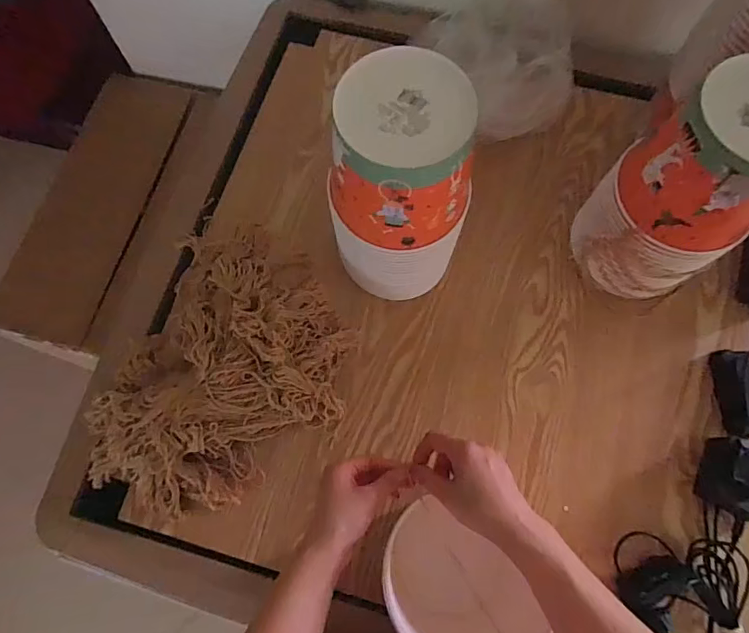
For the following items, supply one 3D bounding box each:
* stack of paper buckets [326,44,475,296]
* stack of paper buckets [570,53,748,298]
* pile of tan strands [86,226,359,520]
[{"bbox_3d":[0.033,-0.135,0.571,0.144,0.282,0.146,13,73,4],"label":"stack of paper buckets"},{"bbox_3d":[0.353,-0.134,0.572,0.144,0.275,0.150,-35,76,-10],"label":"stack of paper buckets"},{"bbox_3d":[-0.179,0.064,0.619,0.283,0.071,0.370,20,74,6],"label":"pile of tan strands"}]

